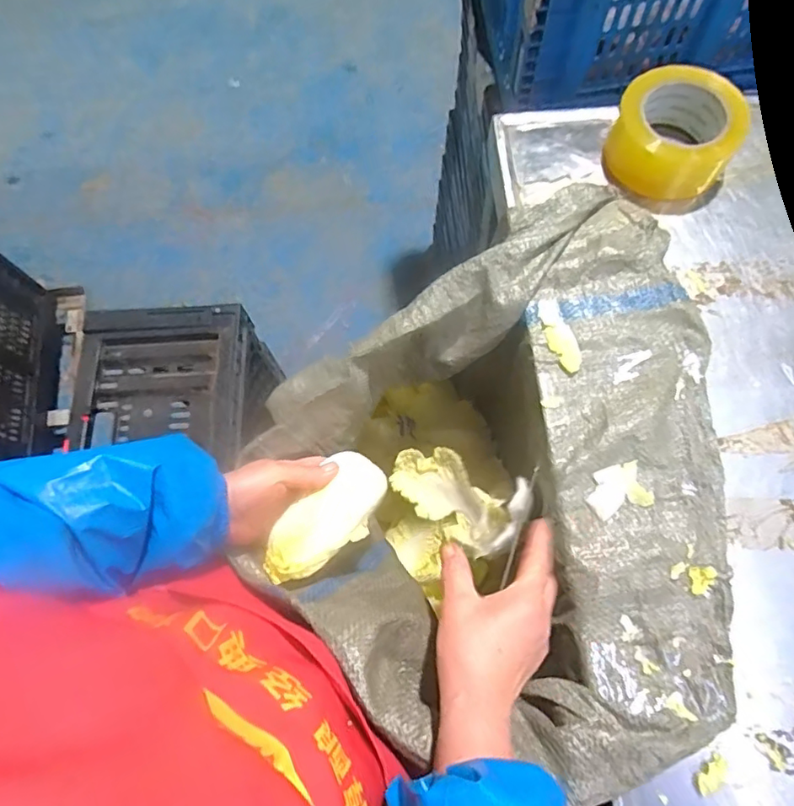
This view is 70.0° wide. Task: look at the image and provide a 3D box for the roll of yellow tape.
[{"bbox_3d":[0.267,-0.257,0.549,0.114,0.071,0.104,-1,72,2],"label":"roll of yellow tape"}]

